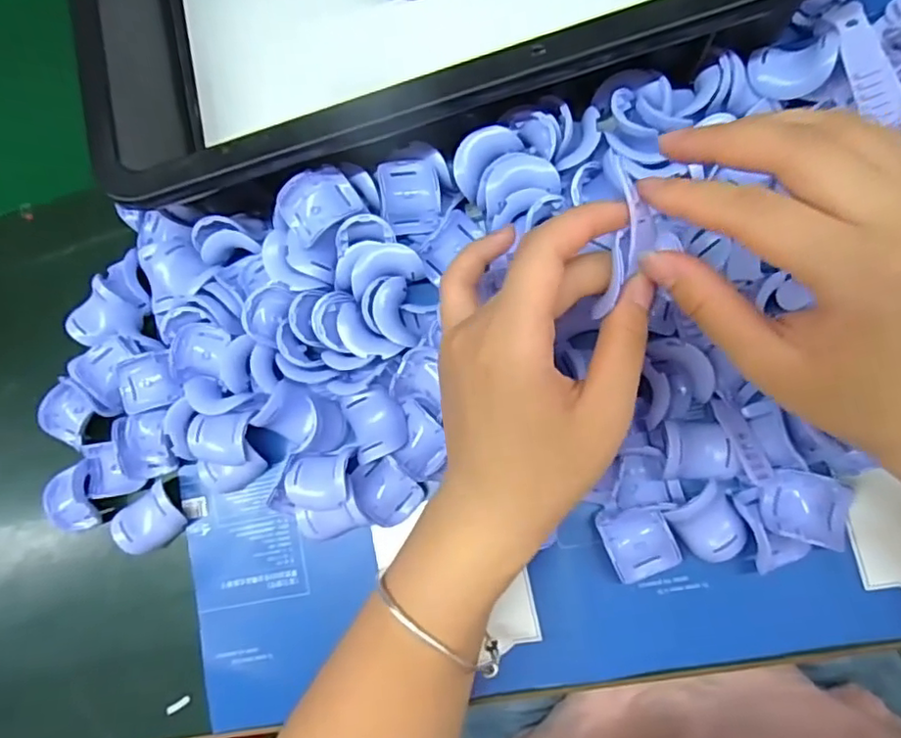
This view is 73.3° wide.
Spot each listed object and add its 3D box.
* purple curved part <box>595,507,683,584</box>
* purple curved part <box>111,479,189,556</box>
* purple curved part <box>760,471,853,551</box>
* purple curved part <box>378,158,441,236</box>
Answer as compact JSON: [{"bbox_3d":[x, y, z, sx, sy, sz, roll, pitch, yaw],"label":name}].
[{"bbox_3d":[0.091,0.084,0.293,0.031,0.012,0.035,-23,79,7],"label":"purple curved part"},{"bbox_3d":[-0.169,0.086,0.339,0.038,0.017,0.030,-35,78,5],"label":"purple curved part"},{"bbox_3d":[0.166,0.064,0.279,0.039,0.014,0.029,12,85,12],"label":"purple curved part"},{"bbox_3d":[-0.021,-0.089,0.315,0.031,0.020,0.038,-4,108,-19],"label":"purple curved part"}]

